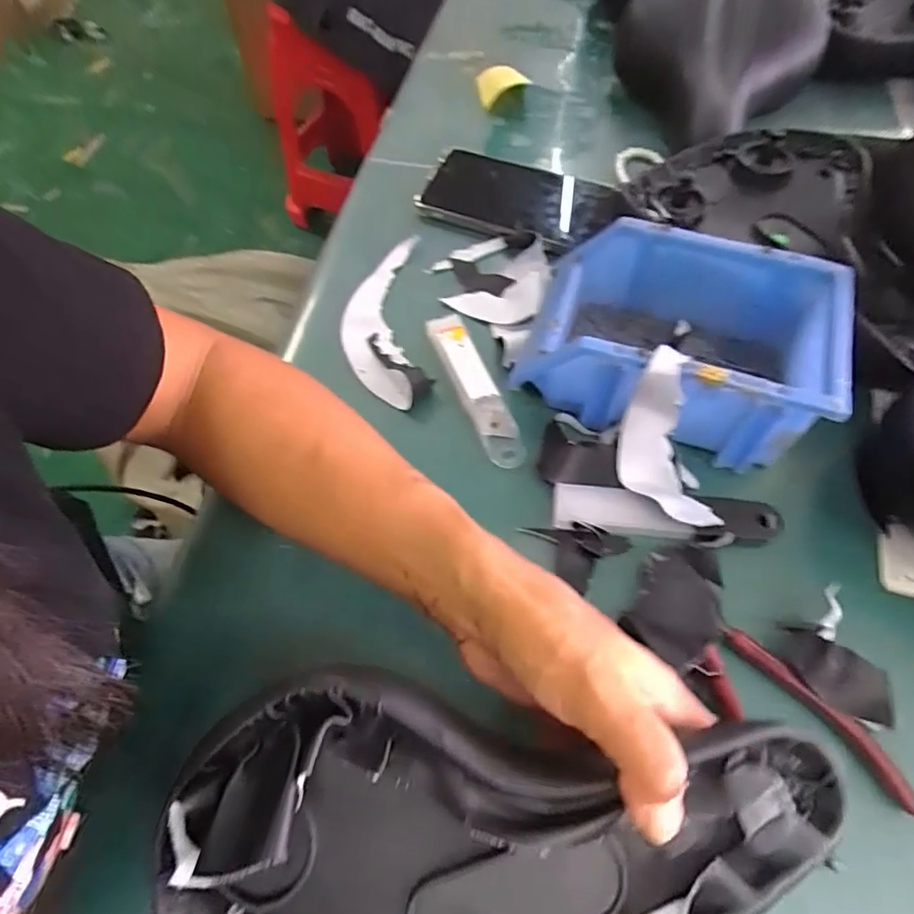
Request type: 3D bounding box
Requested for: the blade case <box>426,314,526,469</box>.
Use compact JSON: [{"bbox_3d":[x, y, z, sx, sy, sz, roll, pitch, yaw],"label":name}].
[{"bbox_3d":[0.011,-0.048,0.398,0.025,0.014,0.127,-18,61,-12],"label":"blade case"}]

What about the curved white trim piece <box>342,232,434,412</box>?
[{"bbox_3d":[-0.056,-0.106,0.429,0.059,0.014,0.158,-7,59,-5],"label":"curved white trim piece"}]

